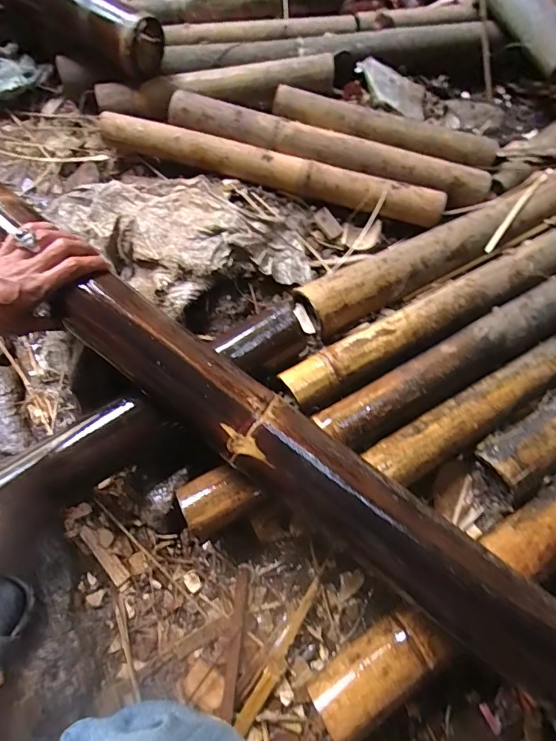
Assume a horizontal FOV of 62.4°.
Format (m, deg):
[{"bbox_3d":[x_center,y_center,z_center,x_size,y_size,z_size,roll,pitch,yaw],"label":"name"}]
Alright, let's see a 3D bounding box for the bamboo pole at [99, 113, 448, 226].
[{"bbox_3d":[-0.016,-0.337,0.754,0.578,0.061,0.054,15,67,5],"label":"bamboo pole"}]

